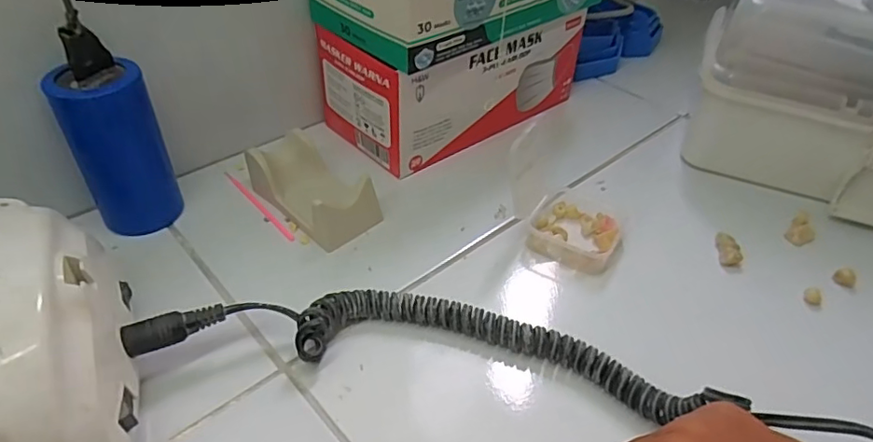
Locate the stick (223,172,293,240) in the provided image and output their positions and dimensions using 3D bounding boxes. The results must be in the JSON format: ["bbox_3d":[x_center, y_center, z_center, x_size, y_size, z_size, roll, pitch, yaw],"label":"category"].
[{"bbox_3d":[-0.126,-0.012,0.391,0.006,0.004,0.093,-31,51,-30],"label":"stick"}]

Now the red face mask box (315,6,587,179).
[{"bbox_3d":[0.016,-0.124,0.458,0.206,0.085,0.102,-29,51,-29],"label":"red face mask box"}]

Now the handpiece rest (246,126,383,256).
[{"bbox_3d":[-0.083,-0.022,0.376,0.048,0.034,0.089,-33,52,-32],"label":"handpiece rest"}]

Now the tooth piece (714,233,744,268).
[{"bbox_3d":[0.192,0.019,0.366,0.011,0.011,0.025,4,42,3],"label":"tooth piece"}]

